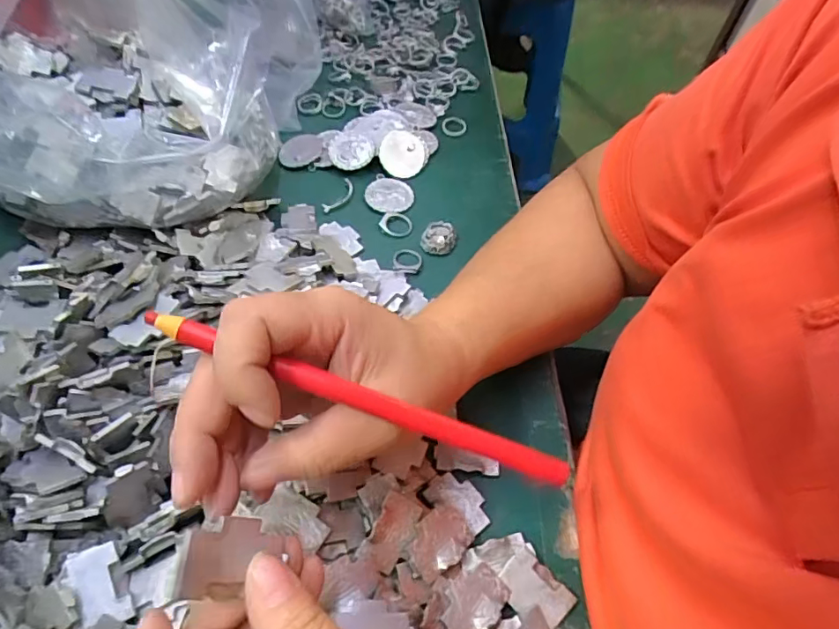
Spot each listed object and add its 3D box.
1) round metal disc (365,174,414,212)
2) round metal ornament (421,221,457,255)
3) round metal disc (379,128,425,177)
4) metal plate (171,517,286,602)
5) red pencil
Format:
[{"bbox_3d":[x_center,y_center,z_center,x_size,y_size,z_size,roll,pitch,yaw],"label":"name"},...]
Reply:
[{"bbox_3d":[-0.023,-0.094,0.411,0.037,0.005,0.034,2,55,-3],"label":"round metal disc"},{"bbox_3d":[0.014,-0.056,0.383,0.025,0.010,0.024,2,55,-3],"label":"round metal ornament"},{"bbox_3d":[-0.014,-0.128,0.417,0.037,0.036,0.004,-13,13,-21],"label":"round metal disc"},{"bbox_3d":[-0.062,0.079,0.173,0.035,0.004,0.021,14,62,-44],"label":"metal plate"},{"bbox_3d":[-0.020,0.030,0.189,0.158,0.005,0.010,22,56,-3],"label":"red pencil"}]

